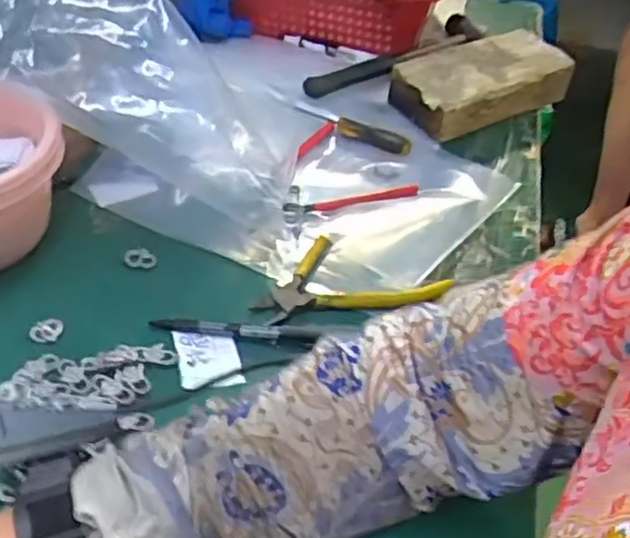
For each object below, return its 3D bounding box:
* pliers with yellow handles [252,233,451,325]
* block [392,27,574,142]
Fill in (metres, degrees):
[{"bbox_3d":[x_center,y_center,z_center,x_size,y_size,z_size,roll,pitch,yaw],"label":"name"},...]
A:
[{"bbox_3d":[0.027,0.005,0.566,0.149,0.017,0.071,-6,44,-12],"label":"pliers with yellow handles"},{"bbox_3d":[0.175,-0.200,0.778,0.198,0.045,0.098,-20,49,-24],"label":"block"}]

